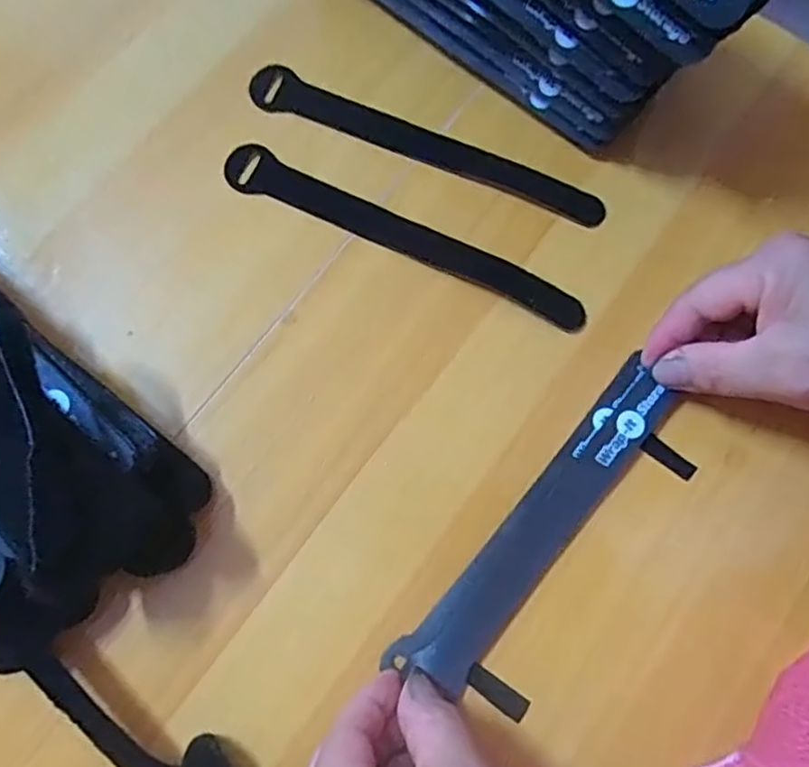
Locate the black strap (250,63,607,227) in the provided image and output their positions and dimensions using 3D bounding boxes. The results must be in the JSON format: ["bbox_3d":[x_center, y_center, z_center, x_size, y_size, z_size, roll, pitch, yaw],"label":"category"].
[{"bbox_3d":[0.010,-0.126,0.352,0.197,0.005,0.024,24,76,5],"label":"black strap"}]

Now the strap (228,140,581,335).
[{"bbox_3d":[-0.001,-0.076,0.337,0.196,0.005,0.023,24,79,6],"label":"strap"}]

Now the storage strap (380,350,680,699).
[{"bbox_3d":[0.064,0.063,0.303,0.030,0.009,0.175,40,78,9],"label":"storage strap"}]

